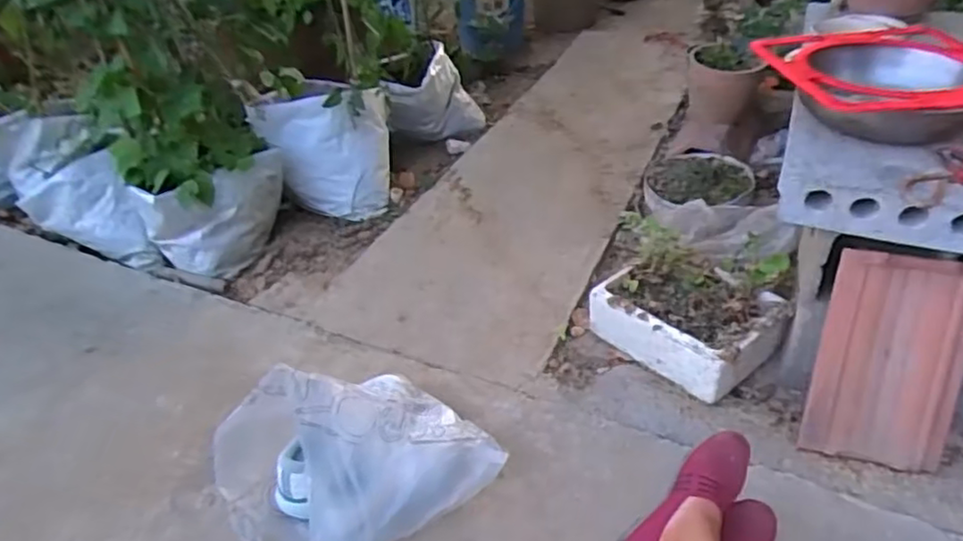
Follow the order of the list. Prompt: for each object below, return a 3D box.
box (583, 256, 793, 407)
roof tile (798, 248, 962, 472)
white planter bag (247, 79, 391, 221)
[{"bbox_3d":[0.399,0.085,1.261,0.246,0.101,0.305,-33,47,-30],"label":"box"},{"bbox_3d":[0.642,0.143,1.016,0.203,0.337,0.019,10,11,16],"label":"roof tile"},{"bbox_3d":[-0.399,-0.316,1.672,0.297,0.281,0.239,1,39,7],"label":"white planter bag"}]

